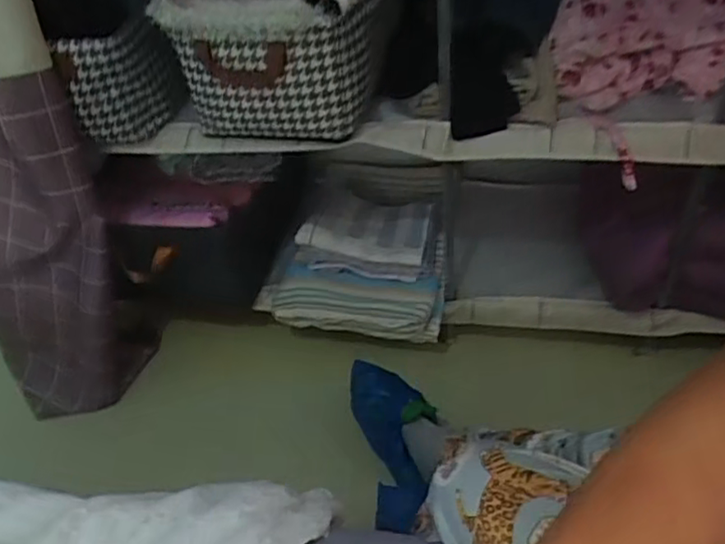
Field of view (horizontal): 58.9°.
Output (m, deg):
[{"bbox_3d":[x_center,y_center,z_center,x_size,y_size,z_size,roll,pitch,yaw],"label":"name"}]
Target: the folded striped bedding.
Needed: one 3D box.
[{"bbox_3d":[-0.001,-0.037,1.344,0.349,0.160,0.311,4,45,11],"label":"folded striped bedding"}]

